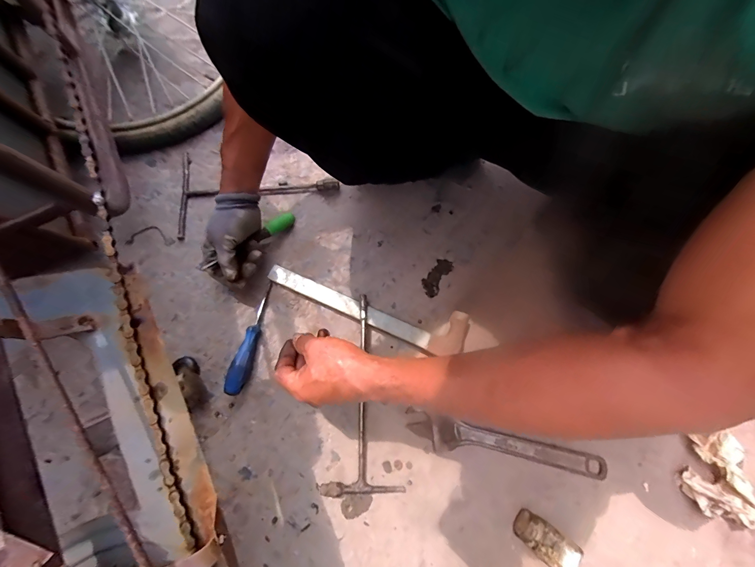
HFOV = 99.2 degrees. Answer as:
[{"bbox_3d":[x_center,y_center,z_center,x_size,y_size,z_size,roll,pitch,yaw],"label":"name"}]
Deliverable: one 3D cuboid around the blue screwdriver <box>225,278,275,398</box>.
[{"bbox_3d":[-0.199,0.081,0.503,0.029,0.027,0.175,9,72,1],"label":"blue screwdriver"}]

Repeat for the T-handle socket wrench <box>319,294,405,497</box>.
[{"bbox_3d":[-0.023,0.156,0.479,0.109,0.030,0.277,0,72,-2],"label":"T-handle socket wrench"}]

